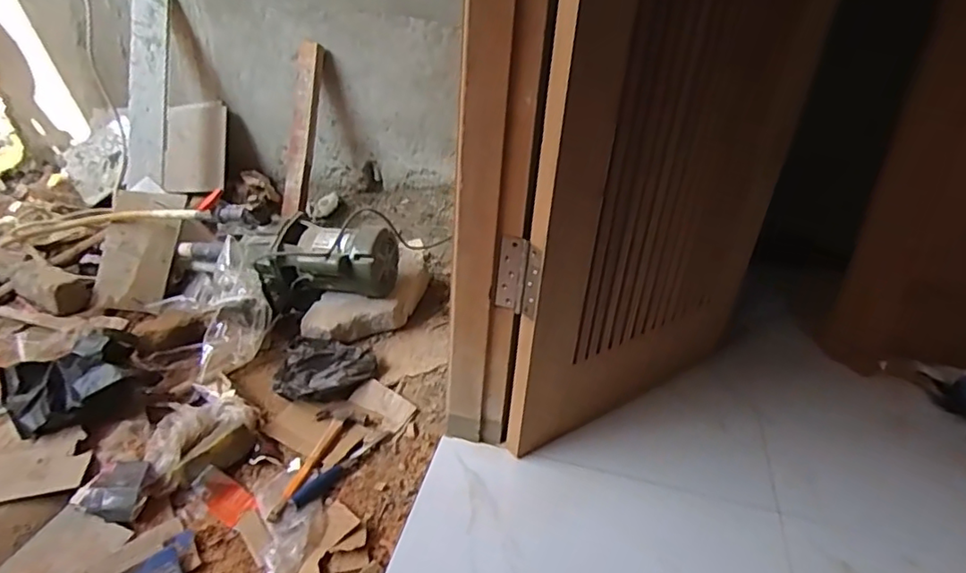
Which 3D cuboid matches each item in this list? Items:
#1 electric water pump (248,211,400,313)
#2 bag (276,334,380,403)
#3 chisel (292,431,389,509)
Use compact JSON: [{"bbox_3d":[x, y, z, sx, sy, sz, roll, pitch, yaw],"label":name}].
[{"bbox_3d":[-0.357,-0.046,1.361,0.313,0.193,0.160,-2,33,-11],"label":"electric water pump"},{"bbox_3d":[-0.327,0.170,1.237,0.194,0.041,0.166,6,33,2],"label":"bag"},{"bbox_3d":[-0.254,0.318,1.059,0.035,0.024,0.220,23,37,25],"label":"chisel"}]

